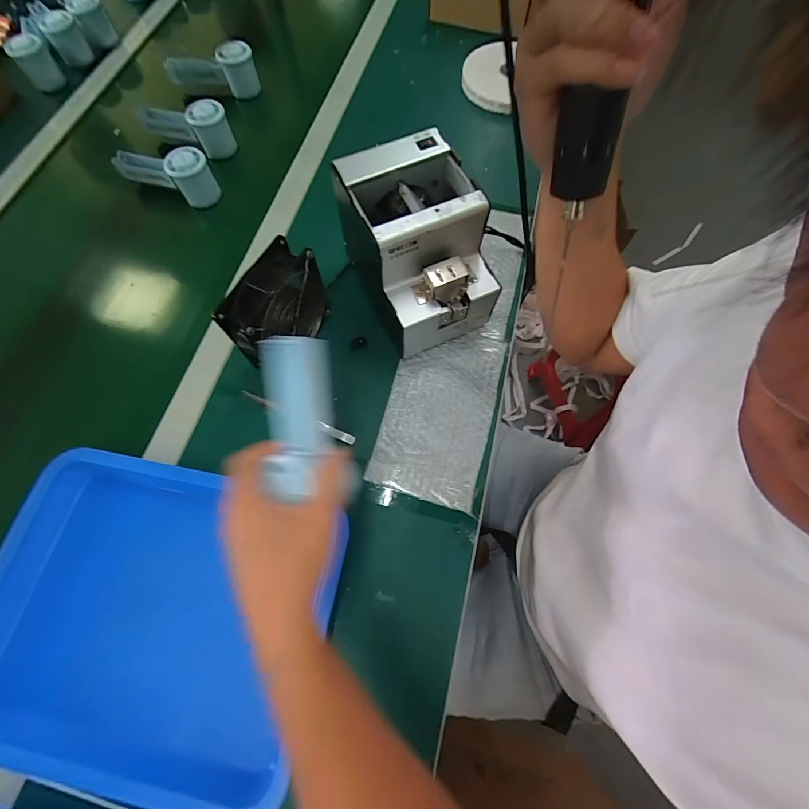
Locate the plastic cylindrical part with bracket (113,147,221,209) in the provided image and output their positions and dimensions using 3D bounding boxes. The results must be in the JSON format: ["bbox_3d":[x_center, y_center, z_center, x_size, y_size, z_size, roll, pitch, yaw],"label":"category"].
[{"bbox_3d":[-0.354,-0.351,0.557,0.156,0.062,0.052,20,71,9],"label":"plastic cylindrical part with bracket"}]

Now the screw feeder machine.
[{"bbox_3d":[0.019,-0.175,0.433,0.121,0.150,0.168,-25,71,-8],"label":"screw feeder machine"}]

